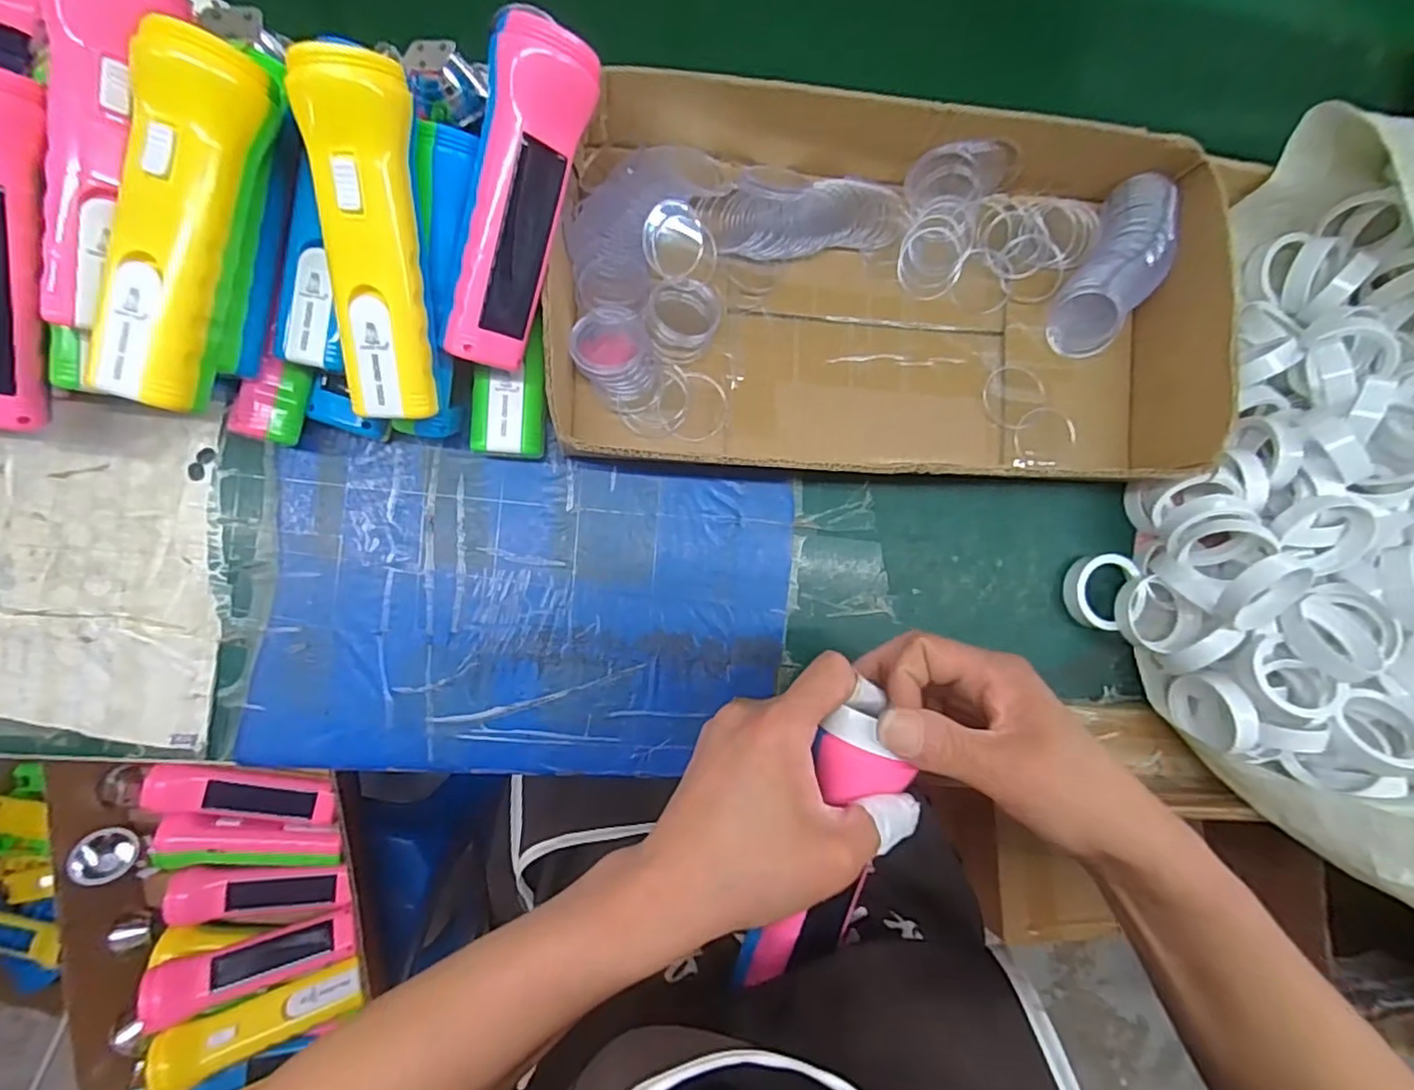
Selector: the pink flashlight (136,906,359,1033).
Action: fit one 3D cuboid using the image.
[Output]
[{"bbox_3d":[-0.407,0.377,0.563,0.160,0.048,0.051,-5,91,-31],"label":"pink flashlight"}]

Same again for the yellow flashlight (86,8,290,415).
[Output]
[{"bbox_3d":[-0.236,-0.141,0.275,0.048,0.044,0.159,19,84,-7],"label":"yellow flashlight"}]

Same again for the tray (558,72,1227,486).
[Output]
[{"bbox_3d":[0.123,-0.163,0.401,0.425,0.059,0.239,2,86,-8],"label":"tray"}]

